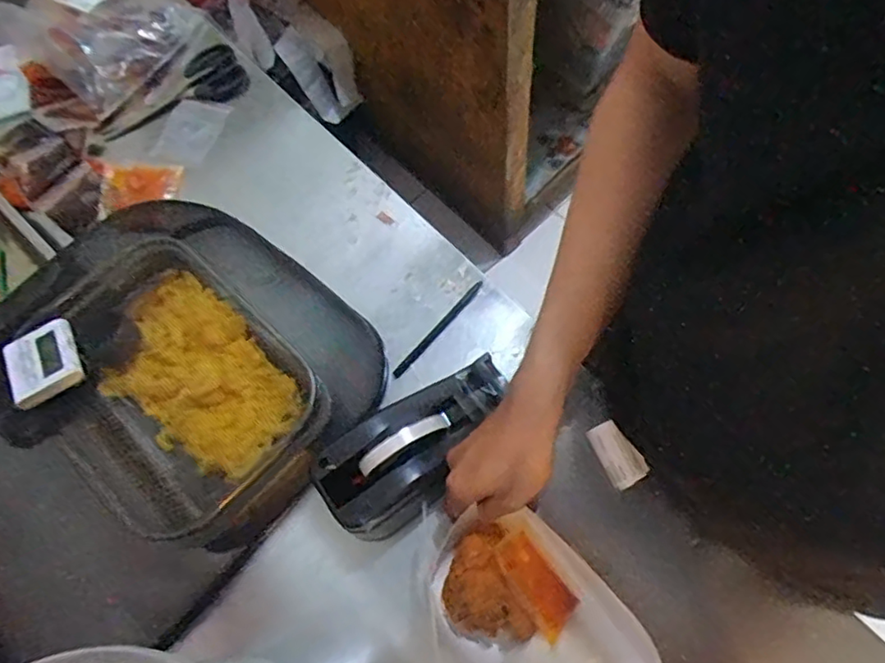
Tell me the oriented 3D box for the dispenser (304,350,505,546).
[{"bbox_3d":[-0.020,0.098,0.556,0.183,0.098,0.087,-39,70,-9],"label":"dispenser"}]

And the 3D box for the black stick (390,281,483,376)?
[{"bbox_3d":[-0.005,-0.005,0.656,0.011,0.013,0.134,39,77,18],"label":"black stick"}]

